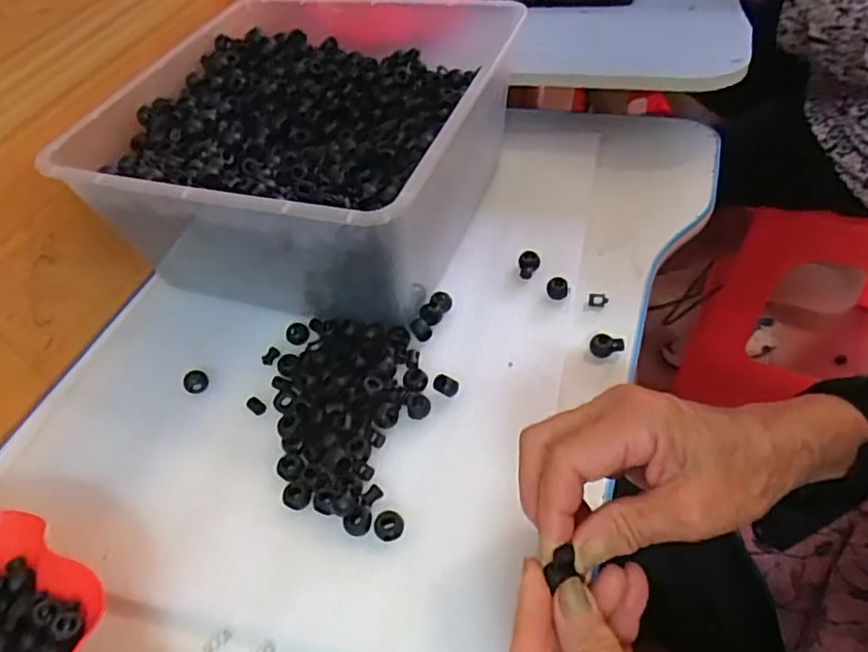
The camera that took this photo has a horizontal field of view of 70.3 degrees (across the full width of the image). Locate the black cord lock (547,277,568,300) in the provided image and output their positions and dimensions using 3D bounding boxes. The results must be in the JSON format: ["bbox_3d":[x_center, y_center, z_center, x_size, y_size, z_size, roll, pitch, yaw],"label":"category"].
[{"bbox_3d":[0.098,-0.028,0.488,0.016,0.019,0.016,4,50,13],"label":"black cord lock"}]

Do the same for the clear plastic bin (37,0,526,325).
[{"bbox_3d":[-0.106,-0.163,0.530,0.297,0.133,0.312,11,51,19],"label":"clear plastic bin"}]

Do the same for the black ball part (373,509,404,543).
[{"bbox_3d":[-0.027,0.121,0.372,0.018,0.009,0.016,-16,48,-5],"label":"black ball part"}]

